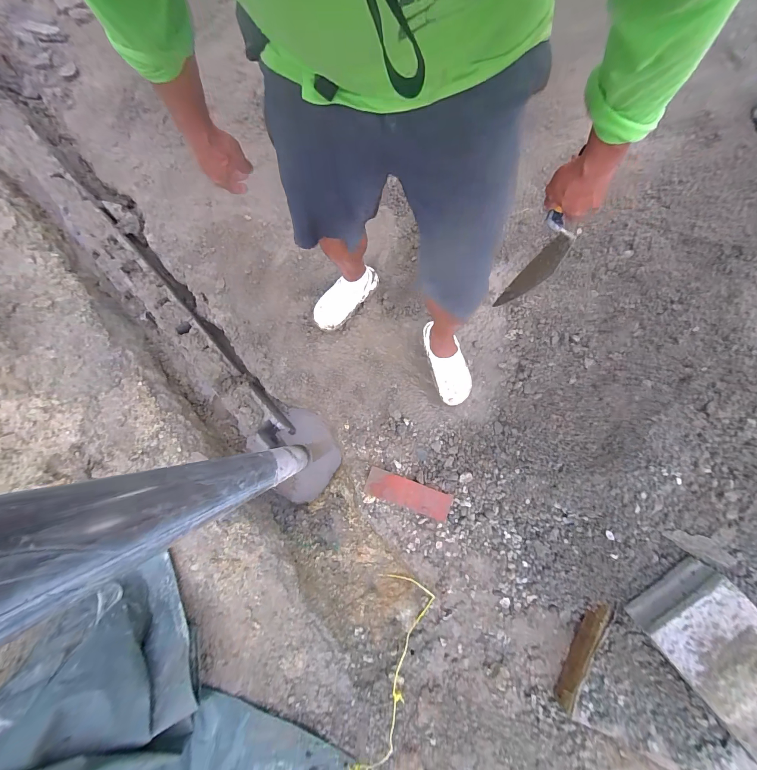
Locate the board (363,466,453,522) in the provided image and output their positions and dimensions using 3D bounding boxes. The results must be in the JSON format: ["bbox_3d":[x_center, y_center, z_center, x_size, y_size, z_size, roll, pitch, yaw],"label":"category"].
[{"bbox_3d":[0.087,0.316,0.973,0.248,0.021,0.076,19,80,4],"label":"board"}]

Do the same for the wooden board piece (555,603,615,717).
[{"bbox_3d":[0.529,0.694,0.875,0.022,0.076,0.293,22,93,5],"label":"wooden board piece"}]

